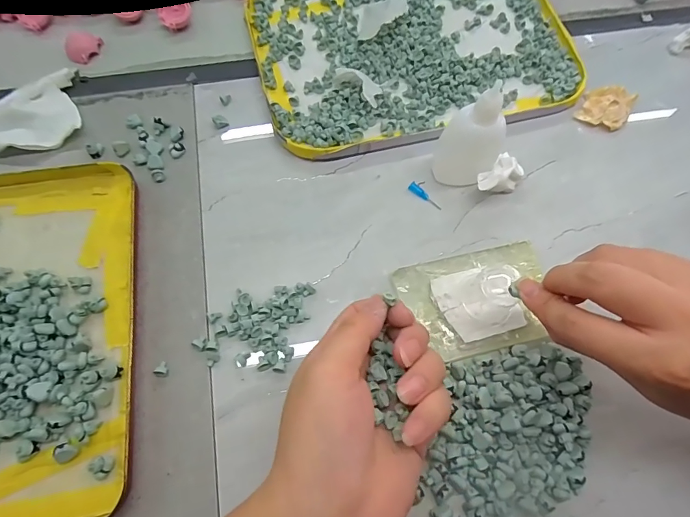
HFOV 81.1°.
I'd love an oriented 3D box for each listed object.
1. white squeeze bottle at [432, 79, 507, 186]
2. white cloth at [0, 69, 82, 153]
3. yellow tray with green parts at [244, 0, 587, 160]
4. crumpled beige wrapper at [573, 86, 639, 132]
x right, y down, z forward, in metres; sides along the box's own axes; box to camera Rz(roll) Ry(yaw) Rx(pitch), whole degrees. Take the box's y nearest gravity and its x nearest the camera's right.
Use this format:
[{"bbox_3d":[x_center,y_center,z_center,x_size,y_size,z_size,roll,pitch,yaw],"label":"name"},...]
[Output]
[{"bbox_3d":[0.096,-0.093,0.284,0.042,0.079,0.052,30,70,9],"label":"white squeeze bottle"},{"bbox_3d":[-0.255,-0.116,0.326,0.072,0.015,0.073,-21,71,-10],"label":"white cloth"},{"bbox_3d":[0.060,-0.196,0.358,0.271,0.020,0.200,-13,70,-7],"label":"yellow tray with green parts"},{"bbox_3d":[0.223,-0.130,0.343,0.037,0.010,0.042,28,70,8],"label":"crumpled beige wrapper"}]

